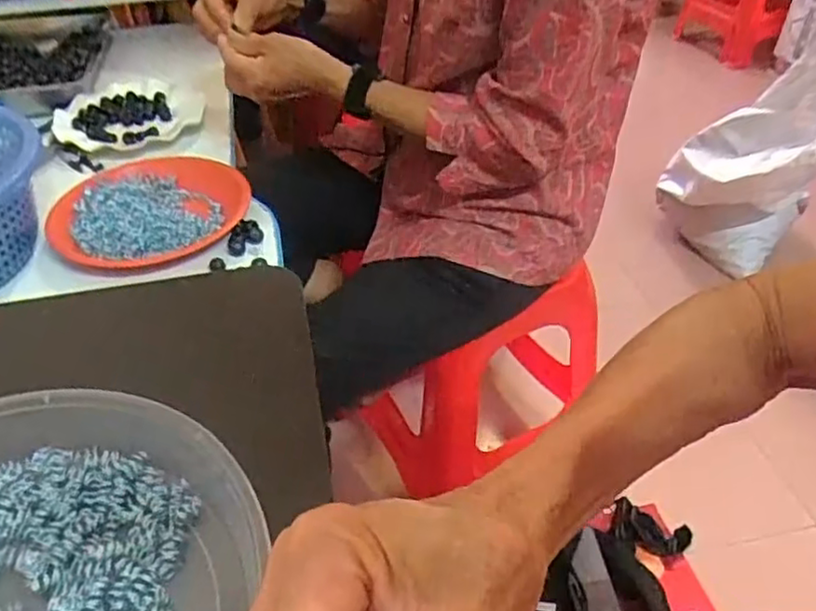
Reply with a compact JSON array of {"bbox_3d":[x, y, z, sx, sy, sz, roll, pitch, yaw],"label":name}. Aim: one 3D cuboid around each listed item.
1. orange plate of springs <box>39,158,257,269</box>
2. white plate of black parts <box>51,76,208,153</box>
[{"bbox_3d":[-0.262,-0.096,0.676,0.166,0.025,0.181,0,41,0],"label":"orange plate of springs"},{"bbox_3d":[-0.355,-0.242,0.853,0.180,0.021,0.196,-13,42,-13],"label":"white plate of black parts"}]

